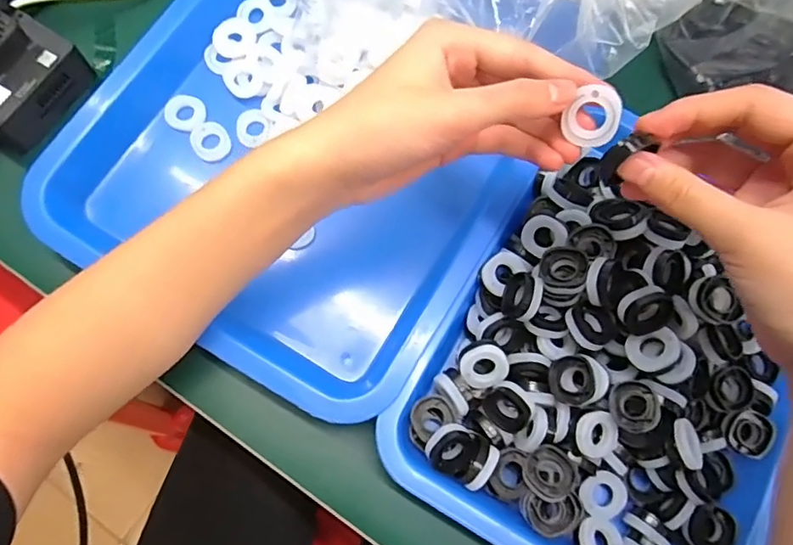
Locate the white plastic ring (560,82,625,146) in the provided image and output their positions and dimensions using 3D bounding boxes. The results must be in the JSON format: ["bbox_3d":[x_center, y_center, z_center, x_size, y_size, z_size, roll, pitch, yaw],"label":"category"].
[{"bbox_3d":[0.088,-0.069,0.245,0.021,0.004,0.026,28,119,15],"label":"white plastic ring"}]

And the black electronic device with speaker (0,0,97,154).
[{"bbox_3d":[-0.256,-0.132,0.358,0.070,0.042,0.077,32,76,6],"label":"black electronic device with speaker"}]

